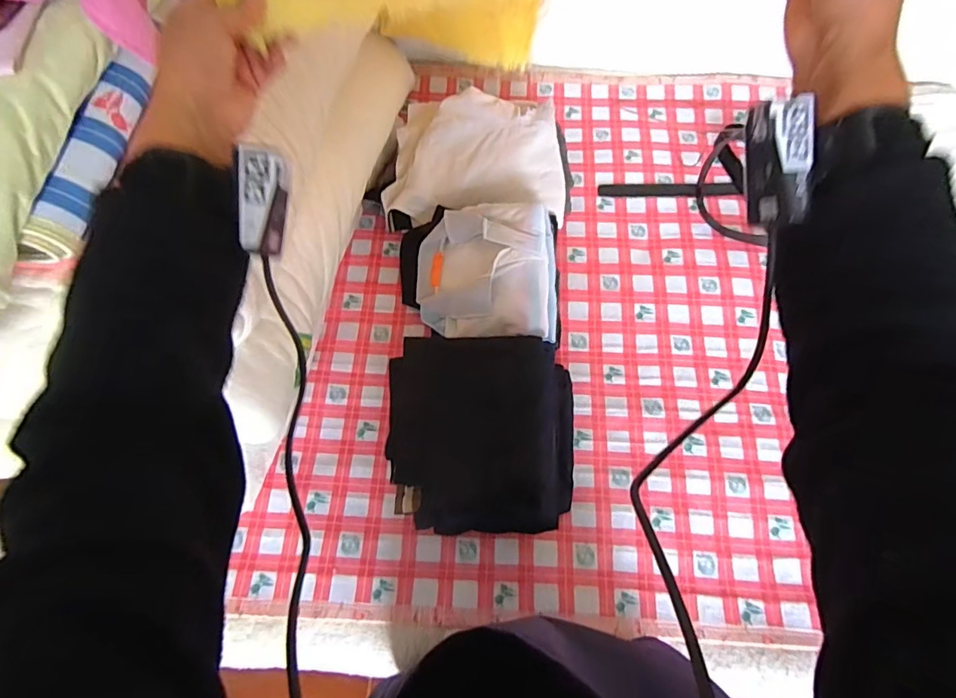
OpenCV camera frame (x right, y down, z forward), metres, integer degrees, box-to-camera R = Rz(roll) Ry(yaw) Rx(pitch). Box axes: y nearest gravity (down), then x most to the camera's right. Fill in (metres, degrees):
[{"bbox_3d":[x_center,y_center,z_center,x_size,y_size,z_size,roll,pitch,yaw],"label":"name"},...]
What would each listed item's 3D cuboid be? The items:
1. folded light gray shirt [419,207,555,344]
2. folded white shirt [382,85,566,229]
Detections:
[{"bbox_3d":[0.011,-0.143,0.918,0.258,0.080,0.256,-1,77,16],"label":"folded light gray shirt"},{"bbox_3d":[0.009,-0.390,1.021,0.363,0.101,0.308,8,69,4],"label":"folded white shirt"}]

